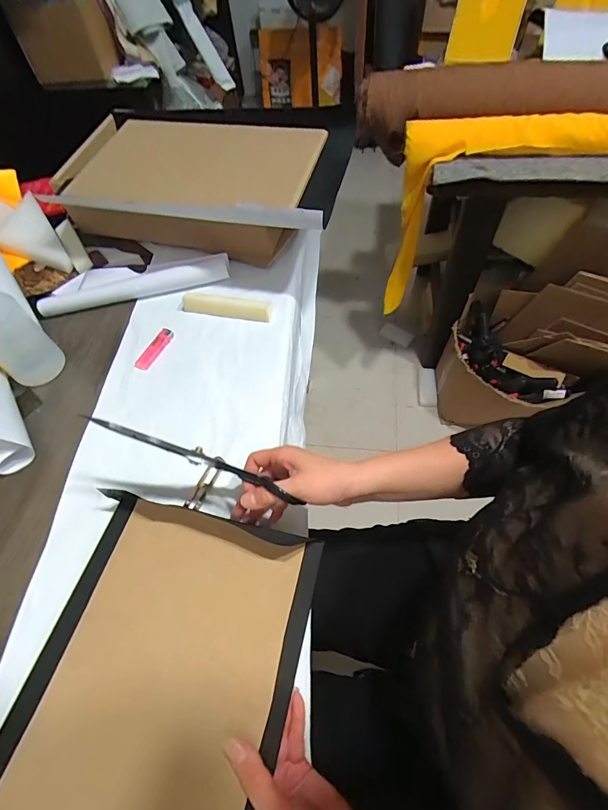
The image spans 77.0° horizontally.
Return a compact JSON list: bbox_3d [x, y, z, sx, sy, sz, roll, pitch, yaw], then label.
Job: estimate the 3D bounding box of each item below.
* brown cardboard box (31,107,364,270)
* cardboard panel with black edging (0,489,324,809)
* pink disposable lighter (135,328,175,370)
[{"bbox_3d":[-0.180,-0.398,0.676,0.501,0.119,0.291,12,59,11],"label":"brown cardboard box"},{"bbox_3d":[-0.153,0.304,0.327,0.249,0.026,0.420,9,57,12],"label":"cardboard panel with black edging"},{"bbox_3d":[-0.234,-0.088,0.598,0.018,0.016,0.078,24,62,18],"label":"pink disposable lighter"}]

